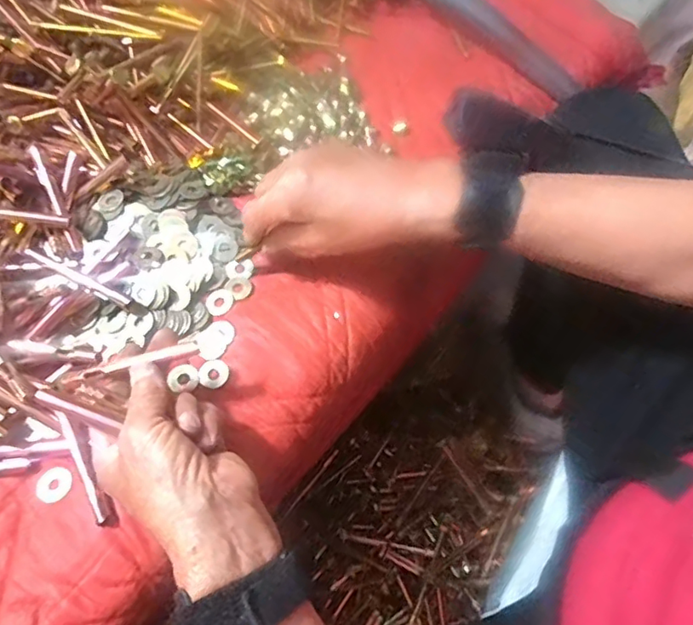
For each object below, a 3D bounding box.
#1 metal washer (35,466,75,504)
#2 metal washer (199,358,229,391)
[{"bbox_3d":[-0.188,0.110,0.354,0.024,0.004,0.022,1,62,-2],"label":"metal washer"},{"bbox_3d":[-0.095,0.044,0.396,0.020,0.004,0.022,4,69,-10],"label":"metal washer"}]

